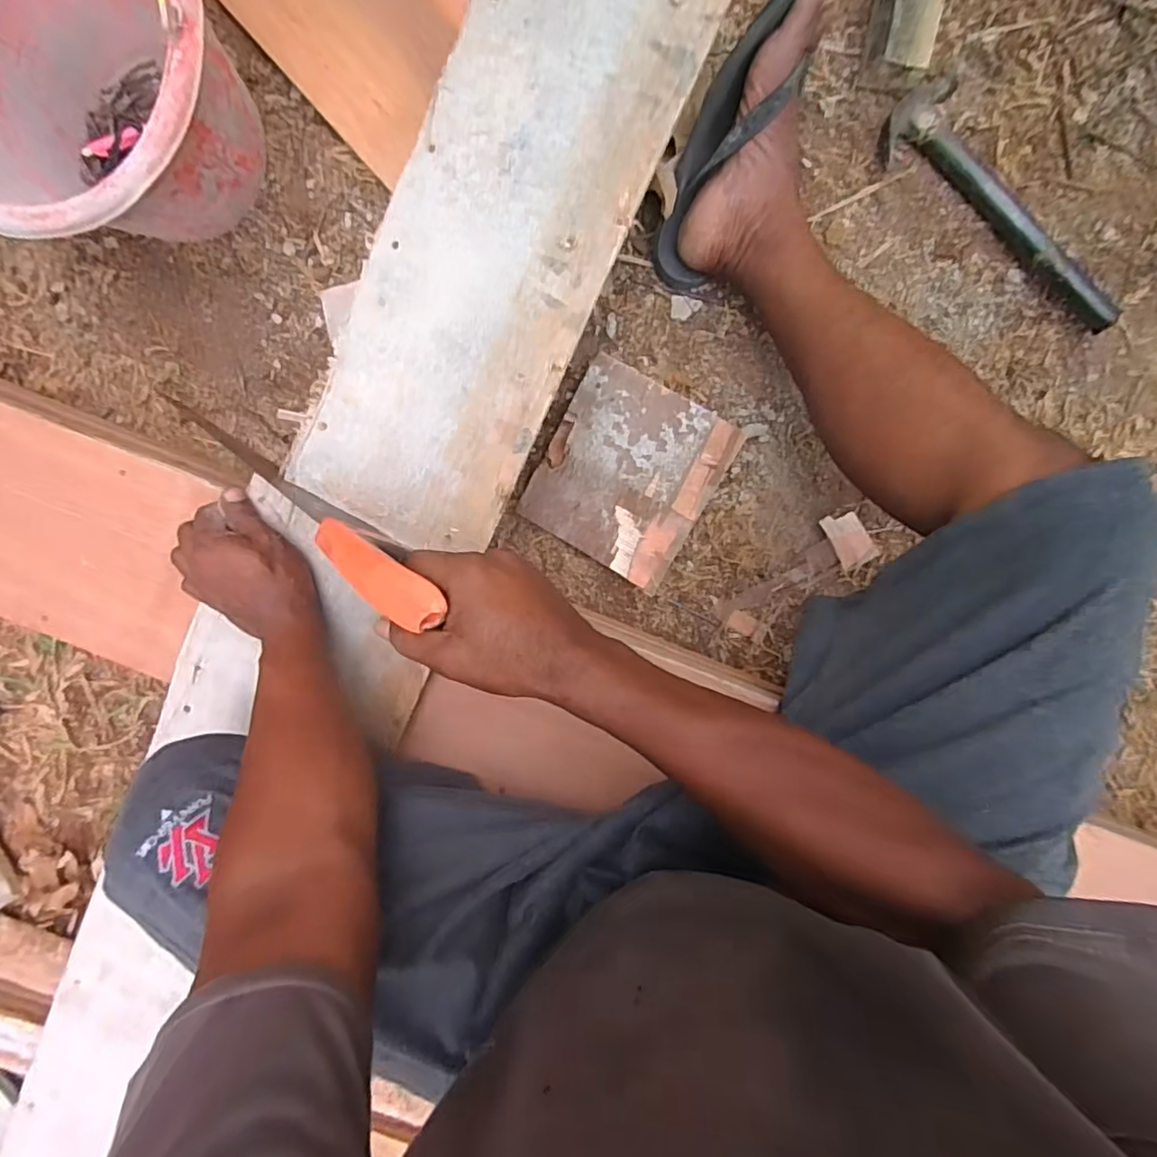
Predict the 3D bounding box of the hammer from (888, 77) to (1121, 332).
[{"bbox_3d":[0.436,-0.374,0.614,0.074,0.043,0.299,-44,91,3],"label":"hammer"}]

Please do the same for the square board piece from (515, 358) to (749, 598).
[{"bbox_3d":[0.053,-0.110,0.646,0.174,0.014,0.191,30,101,0],"label":"square board piece"}]

